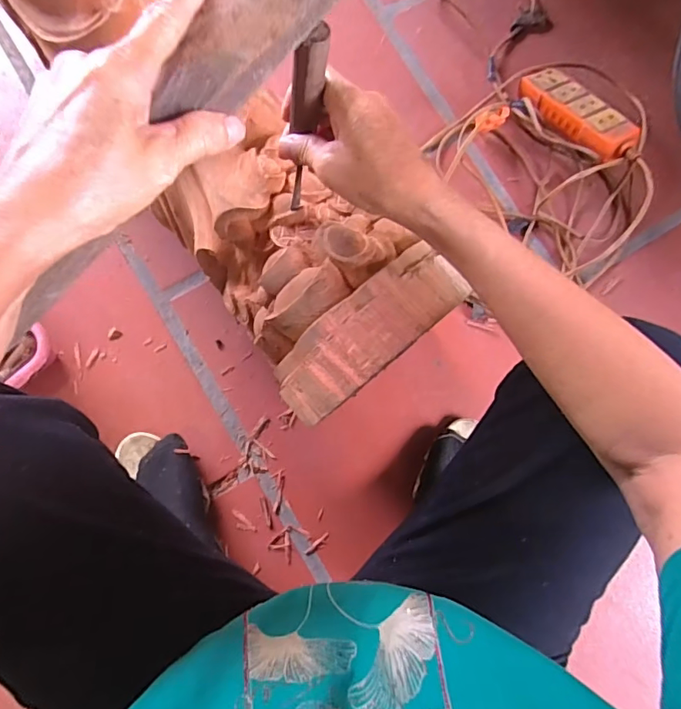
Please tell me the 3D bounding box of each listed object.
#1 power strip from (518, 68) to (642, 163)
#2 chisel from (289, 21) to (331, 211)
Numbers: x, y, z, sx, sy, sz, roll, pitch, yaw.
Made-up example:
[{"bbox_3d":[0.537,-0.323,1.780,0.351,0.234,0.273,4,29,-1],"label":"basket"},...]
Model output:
[{"bbox_3d":[0.337,-0.345,0.712,0.069,0.036,0.196,-31,63,-8],"label":"power strip"},{"bbox_3d":[-0.029,-0.161,0.371,0.020,0.171,0.012,-4,73,-11],"label":"chisel"}]

